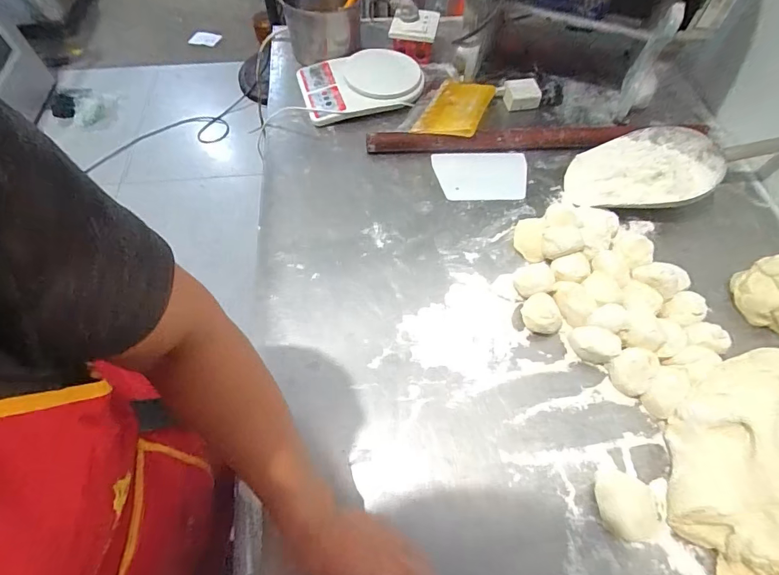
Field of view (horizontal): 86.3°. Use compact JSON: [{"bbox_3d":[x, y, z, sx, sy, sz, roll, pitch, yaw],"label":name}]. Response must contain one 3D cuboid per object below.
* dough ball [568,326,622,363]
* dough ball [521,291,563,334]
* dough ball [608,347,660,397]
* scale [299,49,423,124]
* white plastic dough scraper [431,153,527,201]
[{"bbox_3d":[0.252,0.070,0.512,0.052,0.035,0.034,17,62,9],"label":"dough ball"},{"bbox_3d":[0.189,0.037,0.524,0.039,0.041,0.050,-33,66,-18],"label":"dough ball"},{"bbox_3d":[0.289,0.099,0.492,0.050,0.041,0.046,0,60,-1],"label":"dough ball"},{"bbox_3d":[-0.048,-0.368,0.759,0.217,0.038,0.144,-13,61,-8],"label":"scale"},{"bbox_3d":[0.147,-0.178,0.665,0.145,0.005,0.099,-1,61,2],"label":"white plastic dough scraper"}]

